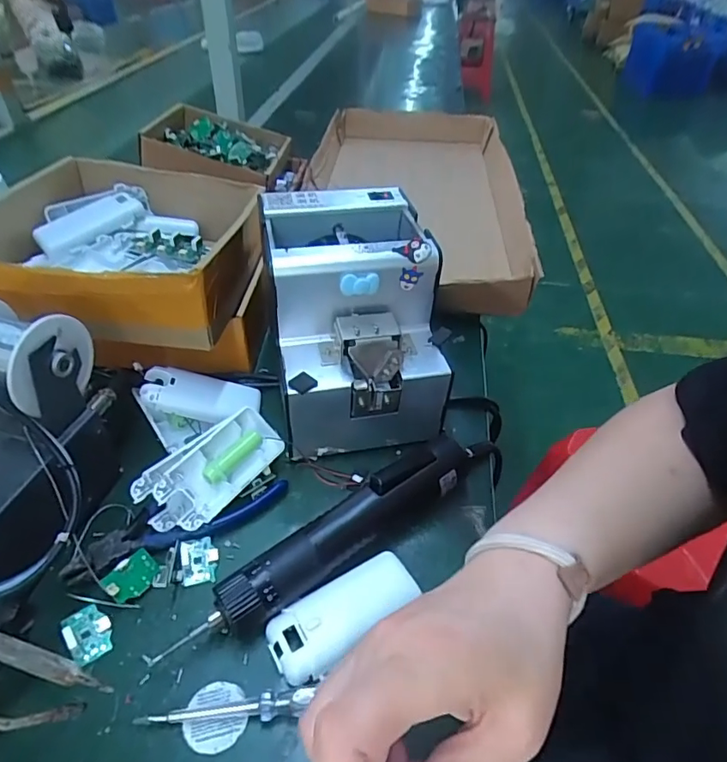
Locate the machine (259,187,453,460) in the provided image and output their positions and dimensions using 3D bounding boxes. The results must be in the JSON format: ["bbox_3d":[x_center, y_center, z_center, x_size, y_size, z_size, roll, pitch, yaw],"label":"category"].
[{"bbox_3d":[-0.010,-0.050,0.425,0.125,0.152,0.165,-7,44,-9],"label":"machine"}]

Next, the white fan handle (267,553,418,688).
[{"bbox_3d":[-0.012,0.143,0.314,0.093,0.017,0.039,-25,49,-26],"label":"white fan handle"}]

